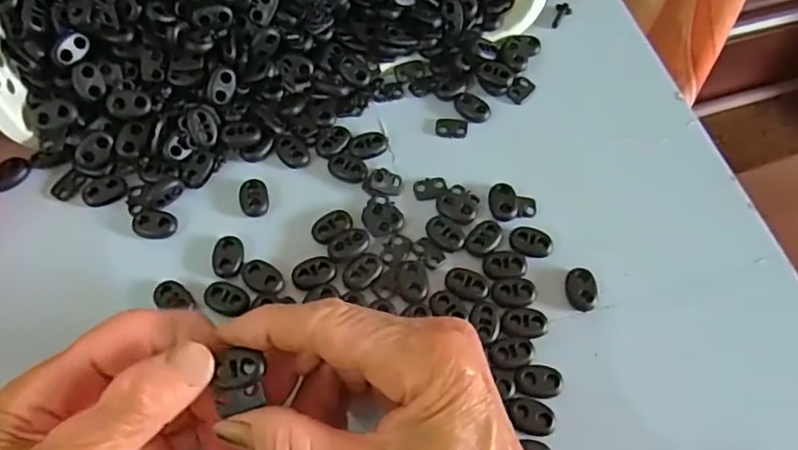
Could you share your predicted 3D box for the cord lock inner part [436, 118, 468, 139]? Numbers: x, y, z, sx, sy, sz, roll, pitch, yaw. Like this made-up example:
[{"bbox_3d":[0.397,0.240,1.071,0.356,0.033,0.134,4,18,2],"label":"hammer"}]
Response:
[{"bbox_3d":[0.030,-0.055,0.352,0.018,0.004,0.013,11,62,2],"label":"cord lock inner part"}]

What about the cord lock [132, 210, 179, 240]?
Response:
[{"bbox_3d":[-0.124,0.000,0.316,0.022,0.006,0.014,-1,62,-4],"label":"cord lock"}]

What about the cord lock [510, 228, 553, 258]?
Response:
[{"bbox_3d":[0.068,0.009,0.316,0.022,0.004,0.015,12,62,2],"label":"cord lock"}]

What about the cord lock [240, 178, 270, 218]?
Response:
[{"bbox_3d":[-0.076,-0.014,0.325,0.014,0.005,0.021,-7,63,-7],"label":"cord lock"}]

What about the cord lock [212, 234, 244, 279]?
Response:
[{"bbox_3d":[-0.085,0.015,0.309,0.015,0.005,0.023,-1,62,-4],"label":"cord lock"}]

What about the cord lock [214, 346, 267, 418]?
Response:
[{"bbox_3d":[-0.057,0.056,0.222,0.016,0.007,0.020,-8,63,-8],"label":"cord lock"}]

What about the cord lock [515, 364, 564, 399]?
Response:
[{"bbox_3d":[0.064,0.071,0.283,0.021,0.004,0.015,10,62,2],"label":"cord lock"}]

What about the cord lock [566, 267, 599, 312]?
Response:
[{"bbox_3d":[0.091,0.031,0.305,0.016,0.007,0.021,12,62,3],"label":"cord lock"}]

